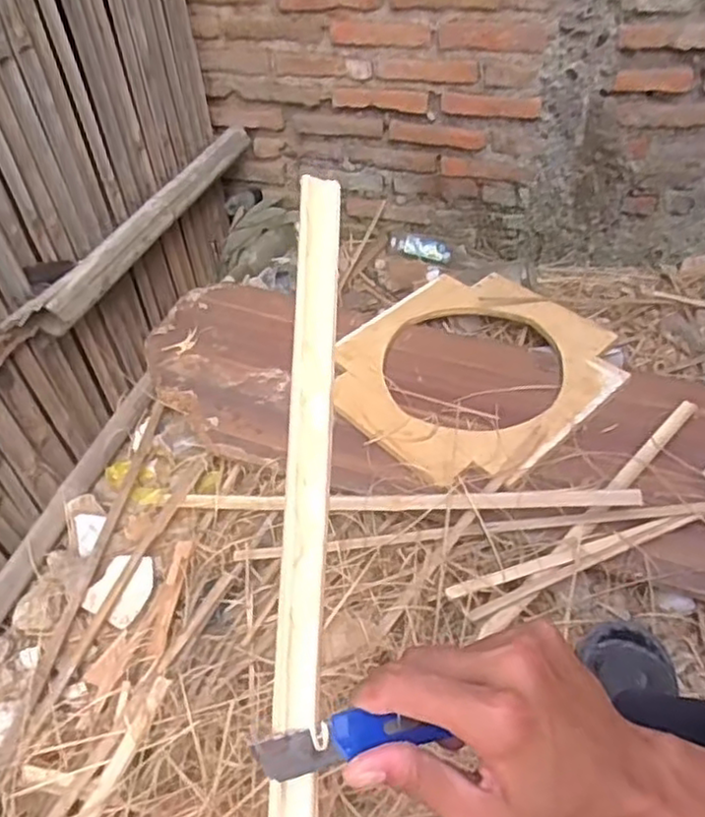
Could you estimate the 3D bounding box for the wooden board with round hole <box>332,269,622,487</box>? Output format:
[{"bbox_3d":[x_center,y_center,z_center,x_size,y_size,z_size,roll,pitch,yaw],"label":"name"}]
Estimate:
[{"bbox_3d":[0.217,-0.085,1.278,0.488,0.030,0.461,-36,53,-24],"label":"wooden board with round hole"}]

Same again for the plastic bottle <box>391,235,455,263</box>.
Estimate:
[{"bbox_3d":[0.162,-0.384,1.638,0.147,0.050,0.055,14,46,17],"label":"plastic bottle"}]

